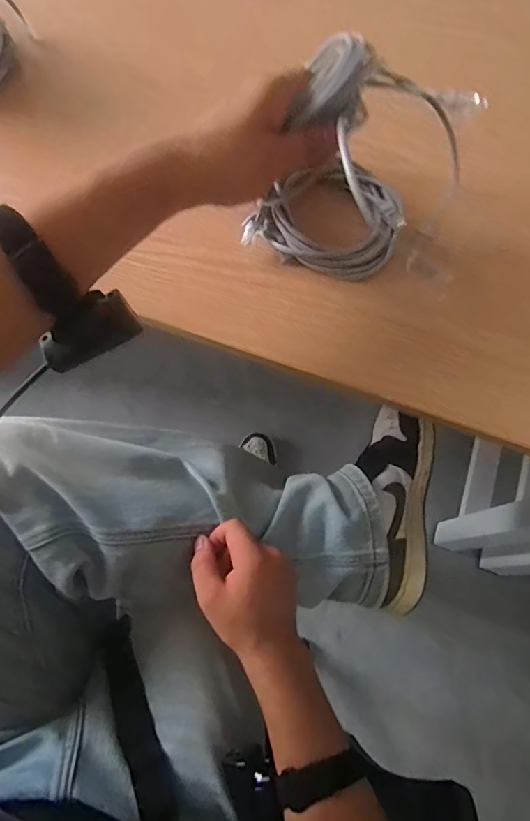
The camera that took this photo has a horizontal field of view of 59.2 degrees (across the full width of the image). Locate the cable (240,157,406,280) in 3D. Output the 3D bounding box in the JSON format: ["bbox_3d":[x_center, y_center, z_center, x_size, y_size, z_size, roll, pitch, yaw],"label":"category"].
[{"bbox_3d":[0.059,-0.179,0.419,0.128,0.034,0.109,19,72,5],"label":"cable"}]

